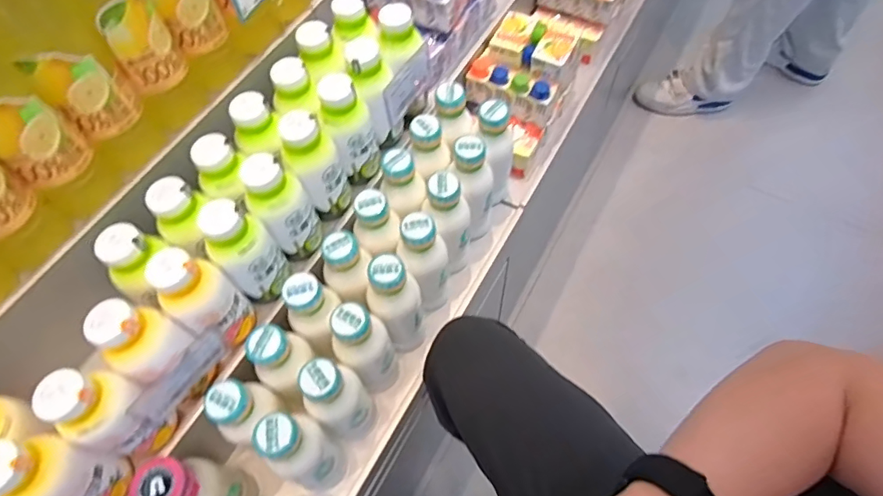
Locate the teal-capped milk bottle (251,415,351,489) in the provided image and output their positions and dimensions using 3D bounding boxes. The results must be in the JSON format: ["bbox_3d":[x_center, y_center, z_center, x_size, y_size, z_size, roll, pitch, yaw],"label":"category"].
[{"bbox_3d":[-0.141,0.214,0.535,0.053,0.168,0.051,-1,61,2],"label":"teal-capped milk bottle"}]

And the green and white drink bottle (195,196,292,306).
[{"bbox_3d":[-0.202,0.006,0.532,0.058,0.133,0.049,-38,66,-16],"label":"green and white drink bottle"}]

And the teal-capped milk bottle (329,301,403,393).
[{"bbox_3d":[-0.084,0.121,0.593,0.049,0.183,0.060,35,69,20],"label":"teal-capped milk bottle"}]

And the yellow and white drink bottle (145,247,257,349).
[{"bbox_3d":[-0.231,0.052,0.505,0.049,0.132,0.057,30,67,18],"label":"yellow and white drink bottle"}]

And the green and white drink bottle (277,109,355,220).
[{"bbox_3d":[-0.139,-0.091,0.585,0.055,0.137,0.048,-19,62,-8],"label":"green and white drink bottle"}]

